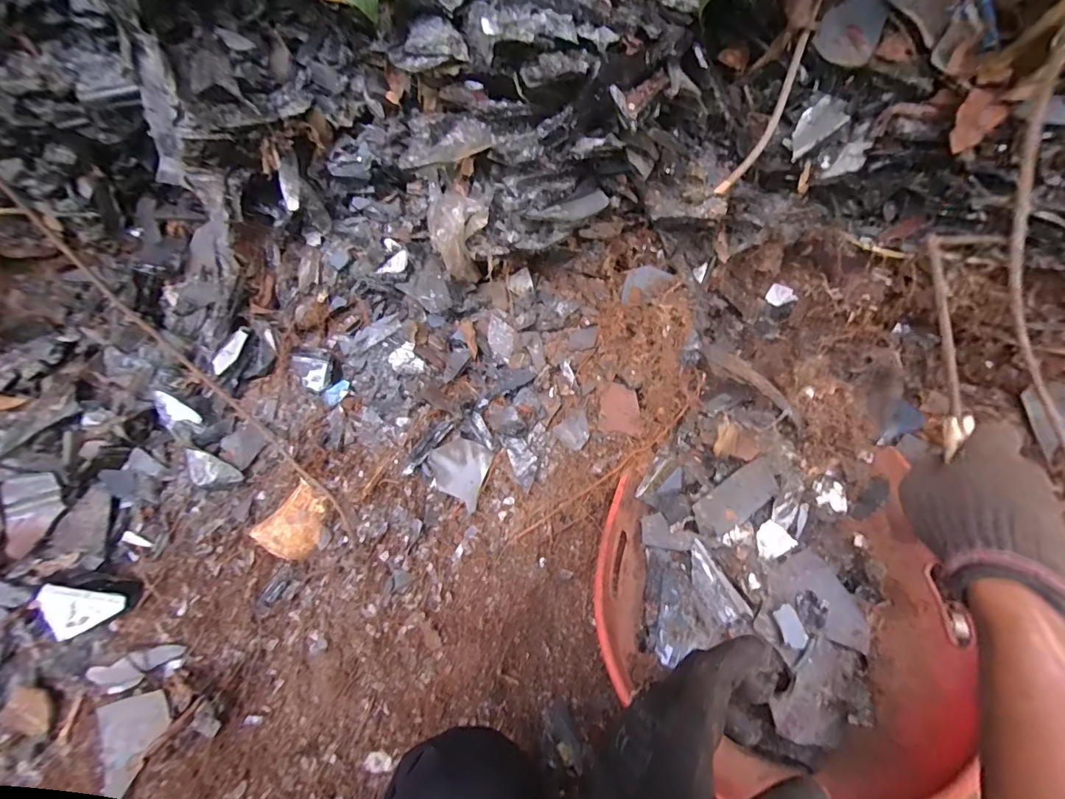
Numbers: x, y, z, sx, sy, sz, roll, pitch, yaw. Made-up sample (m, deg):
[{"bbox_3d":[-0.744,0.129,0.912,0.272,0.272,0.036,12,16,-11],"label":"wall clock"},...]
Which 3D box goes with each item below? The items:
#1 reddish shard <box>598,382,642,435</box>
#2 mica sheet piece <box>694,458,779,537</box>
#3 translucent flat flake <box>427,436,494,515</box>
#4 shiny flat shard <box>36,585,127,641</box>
[{"bbox_3d":[0.123,0.014,0.632,0.057,0.007,0.064,8,97,-10],"label":"reddish shard"},{"bbox_3d":[0.273,0.136,0.618,0.122,0.010,0.062,-39,98,0],"label":"mica sheet piece"},{"bbox_3d":[-0.103,0.097,0.627,0.082,0.008,0.086,16,87,16],"label":"translucent flat flake"},{"bbox_3d":[-0.595,0.267,0.605,0.080,0.017,0.071,-27,103,-14],"label":"shiny flat shard"}]

